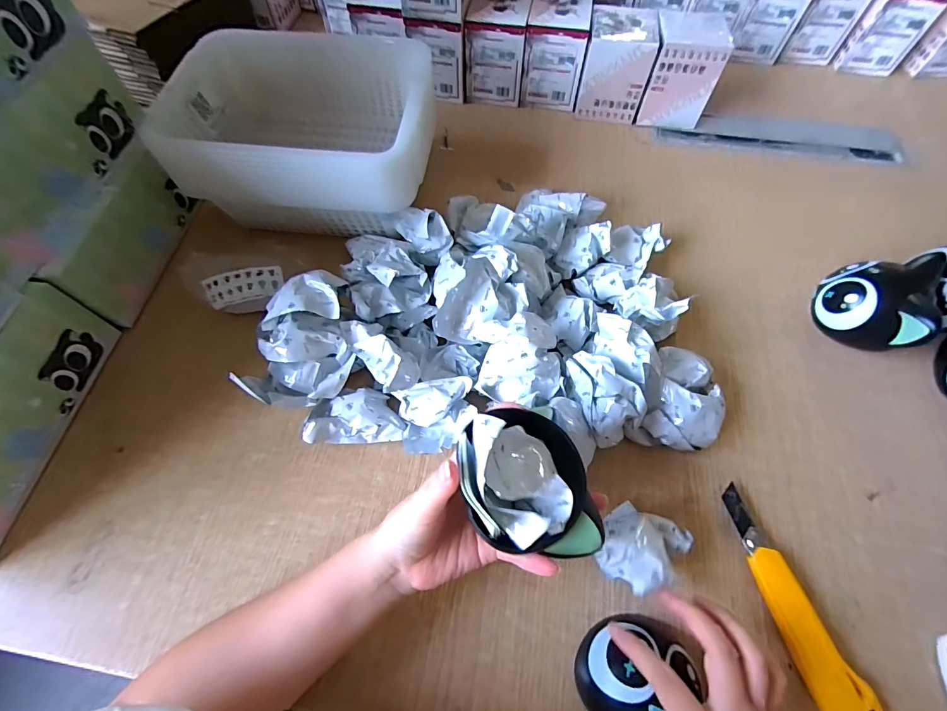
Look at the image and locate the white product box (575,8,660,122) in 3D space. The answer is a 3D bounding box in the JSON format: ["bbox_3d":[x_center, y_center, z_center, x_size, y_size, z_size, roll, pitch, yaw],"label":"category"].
[{"bbox_3d":[0.198,-0.408,0.600,0.086,0.114,0.087,6,63,4],"label":"white product box"}]

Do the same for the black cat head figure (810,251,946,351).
[{"bbox_3d":[0.405,-0.059,0.440,0.078,0.079,0.101,27,66,14],"label":"black cat head figure"}]

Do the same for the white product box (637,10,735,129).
[{"bbox_3d":[0.285,-0.395,0.587,0.089,0.124,0.081,6,63,3],"label":"white product box"}]

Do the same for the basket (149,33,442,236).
[{"bbox_3d":[-0.180,-0.250,0.488,0.269,0.119,0.195,6,63,4],"label":"basket"}]

